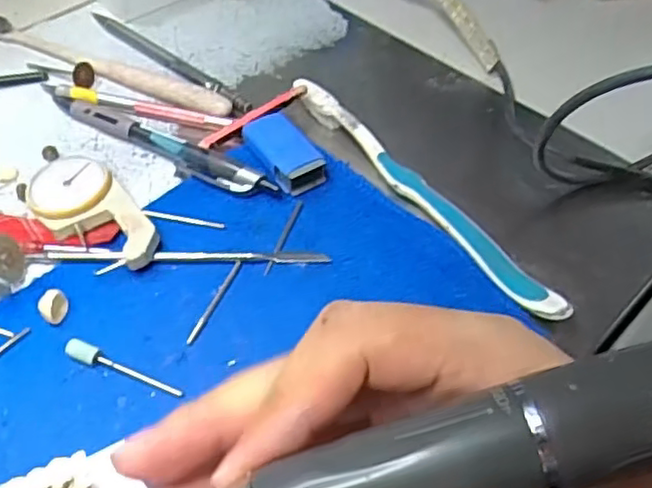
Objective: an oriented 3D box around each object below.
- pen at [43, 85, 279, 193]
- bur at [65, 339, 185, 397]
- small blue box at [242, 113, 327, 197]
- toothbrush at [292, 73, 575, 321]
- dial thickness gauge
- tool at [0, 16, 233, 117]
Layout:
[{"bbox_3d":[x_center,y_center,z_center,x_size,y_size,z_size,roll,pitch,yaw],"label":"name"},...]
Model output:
[{"bbox_3d":[-0.089,-0.053,0.329,0.144,0.012,0.013,25,54,18],"label":"pen"},{"bbox_3d":[-0.078,0.048,0.251,0.047,0.006,0.009,21,53,15],"label":"bur"},{"bbox_3d":[-0.021,-0.044,0.319,0.024,0.013,0.045,-29,57,-23],"label":"small blue box"},{"bbox_3d":[0.043,-0.025,0.305,0.015,0.019,0.173,-31,57,-24],"label":"toothbrush"},{"bbox_3d":[-0.110,-0.017,0.299,0.093,0.013,0.036,32,56,23],"label":"dial thickness gauge"},{"bbox_3d":[-0.131,-0.101,0.371,0.176,0.012,0.015,23,53,17],"label":"tool"}]

